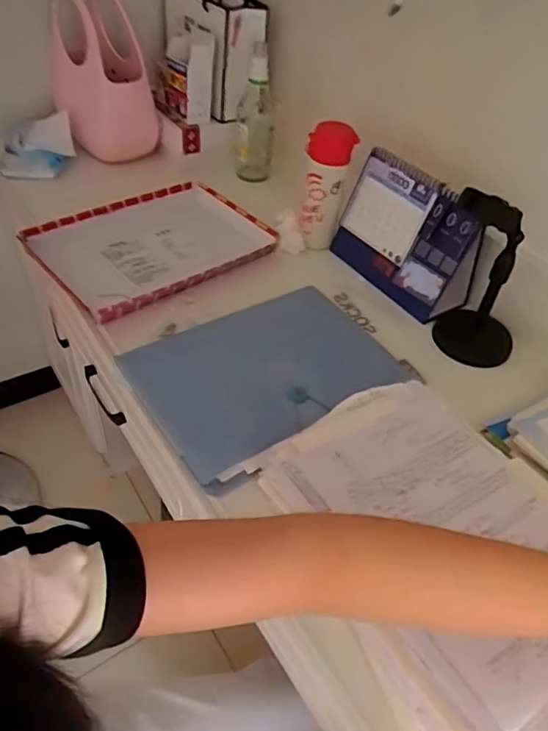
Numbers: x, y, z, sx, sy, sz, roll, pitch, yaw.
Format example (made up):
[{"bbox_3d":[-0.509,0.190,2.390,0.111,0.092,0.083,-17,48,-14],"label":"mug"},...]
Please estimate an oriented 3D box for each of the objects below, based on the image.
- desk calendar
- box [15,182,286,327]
[{"bbox_3d":[0.205,-0.203,0.818,0.099,0.165,0.220,-25,53,-28],"label":"desk calendar"},{"bbox_3d":[-0.195,-0.198,0.866,0.339,0.033,0.243,-28,54,-30],"label":"box"}]

